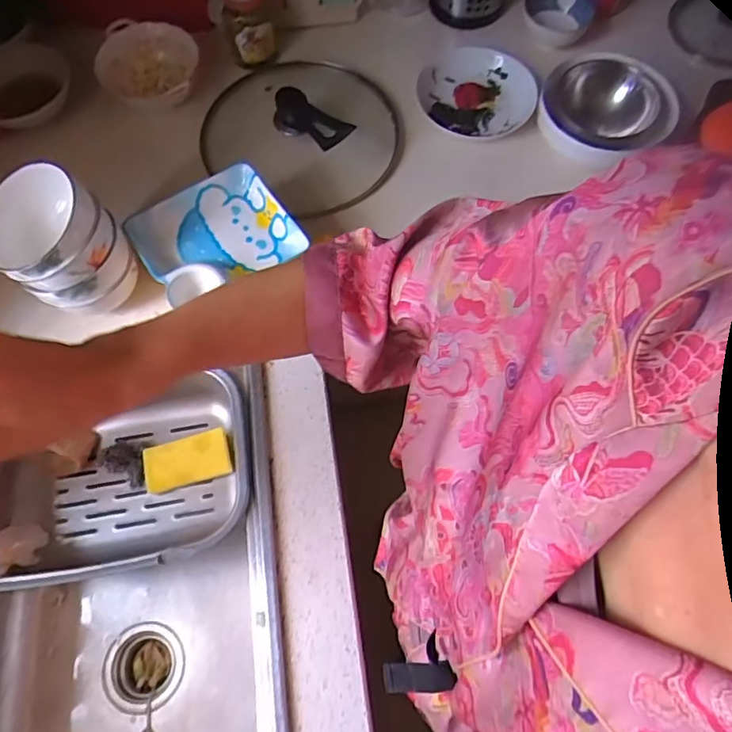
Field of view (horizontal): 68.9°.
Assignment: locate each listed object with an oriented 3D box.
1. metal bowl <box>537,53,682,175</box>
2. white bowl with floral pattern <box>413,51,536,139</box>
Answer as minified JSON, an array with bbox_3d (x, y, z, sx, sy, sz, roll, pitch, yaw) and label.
[{"bbox_3d":[0.350,-0.380,0.778,0.181,0.061,0.188,0,68,0],"label":"metal bowl"},{"bbox_3d":[0.177,-0.432,0.851,0.186,0.033,0.178,0,68,0],"label":"white bowl with floral pattern"}]

